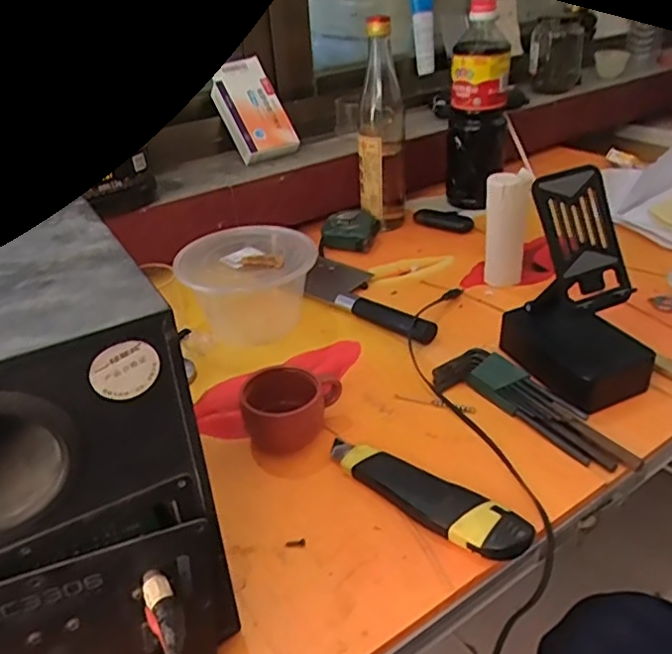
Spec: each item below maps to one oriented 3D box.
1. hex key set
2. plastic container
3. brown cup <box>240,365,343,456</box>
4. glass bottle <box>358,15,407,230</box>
[{"bbox_3d":[0.162,0.064,0.504,0.050,0.022,0.177,-26,39,-31],"label":"hex key set"},{"bbox_3d":[-0.097,-0.046,0.643,0.122,0.084,0.126,15,37,26],"label":"plastic container"},{"bbox_3d":[-0.035,0.065,0.488,0.077,0.045,0.052,-7,33,-6],"label":"brown cup"},{"bbox_3d":[0.060,-0.250,0.775,0.062,0.247,0.065,-2,33,1],"label":"glass bottle"}]

